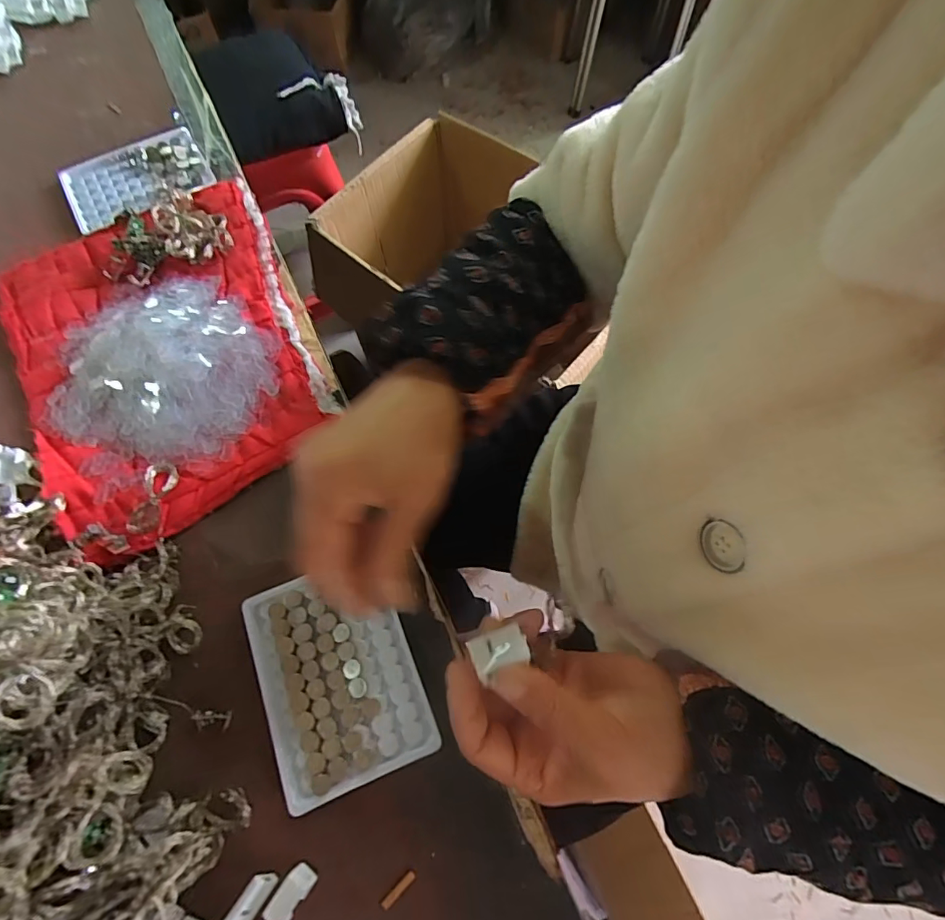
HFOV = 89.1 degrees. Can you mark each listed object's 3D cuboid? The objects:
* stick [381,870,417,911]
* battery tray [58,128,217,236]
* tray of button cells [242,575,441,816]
[{"bbox_3d":[-0.042,0.245,0.273,0.023,0.004,0.005,-39,72,-15],"label":"stick"},{"bbox_3d":[-0.328,-0.277,0.467,0.129,0.010,0.092,-28,69,-11],"label":"battery tray"},{"bbox_3d":[-0.089,0.136,0.306,0.096,0.014,0.129,-22,70,-8],"label":"tray of button cells"}]

